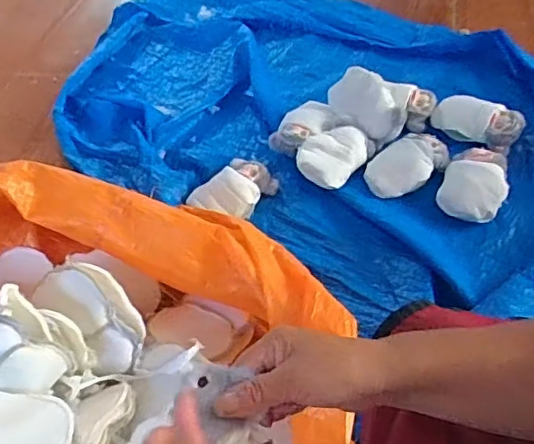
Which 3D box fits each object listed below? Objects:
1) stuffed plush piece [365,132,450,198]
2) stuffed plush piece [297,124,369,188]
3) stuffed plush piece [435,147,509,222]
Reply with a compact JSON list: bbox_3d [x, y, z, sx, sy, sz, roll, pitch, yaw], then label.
[{"bbox_3d":[0.292,-0.116,1.164,0.174,0.055,0.105,-19,49,-9],"label":"stuffed plush piece"},{"bbox_3d":[0.143,-0.140,1.198,0.119,0.056,0.172,33,60,31],"label":"stuffed plush piece"},{"bbox_3d":[0.410,-0.076,1.105,0.116,0.057,0.170,17,53,22],"label":"stuffed plush piece"}]

